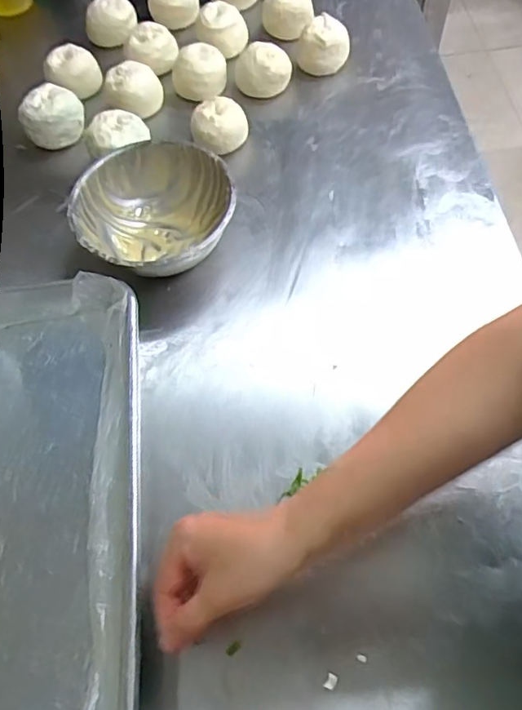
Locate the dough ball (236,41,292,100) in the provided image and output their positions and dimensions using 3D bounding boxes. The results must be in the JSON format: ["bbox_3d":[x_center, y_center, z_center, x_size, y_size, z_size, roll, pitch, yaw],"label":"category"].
[{"bbox_3d":[0.003,-0.381,0.697,0.075,0.038,0.063,3,63,4],"label":"dough ball"}]

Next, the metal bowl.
[{"bbox_3d":[-0.110,-0.145,0.568,0.160,0.071,0.161,-1,62,2],"label":"metal bowl"}]

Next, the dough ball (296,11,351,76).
[{"bbox_3d":[0.085,-0.418,0.708,0.070,0.045,0.061,4,63,4],"label":"dough ball"}]

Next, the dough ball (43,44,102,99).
[{"bbox_3d":[-0.257,-0.390,0.724,0.072,0.045,0.067,-1,62,2],"label":"dough ball"}]

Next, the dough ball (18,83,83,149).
[{"bbox_3d":[-0.267,-0.309,0.680,0.075,0.043,0.071,-1,62,2],"label":"dough ball"}]

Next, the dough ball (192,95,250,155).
[{"bbox_3d":[-0.049,-0.279,0.651,0.069,0.043,0.068,-1,62,2],"label":"dough ball"}]

